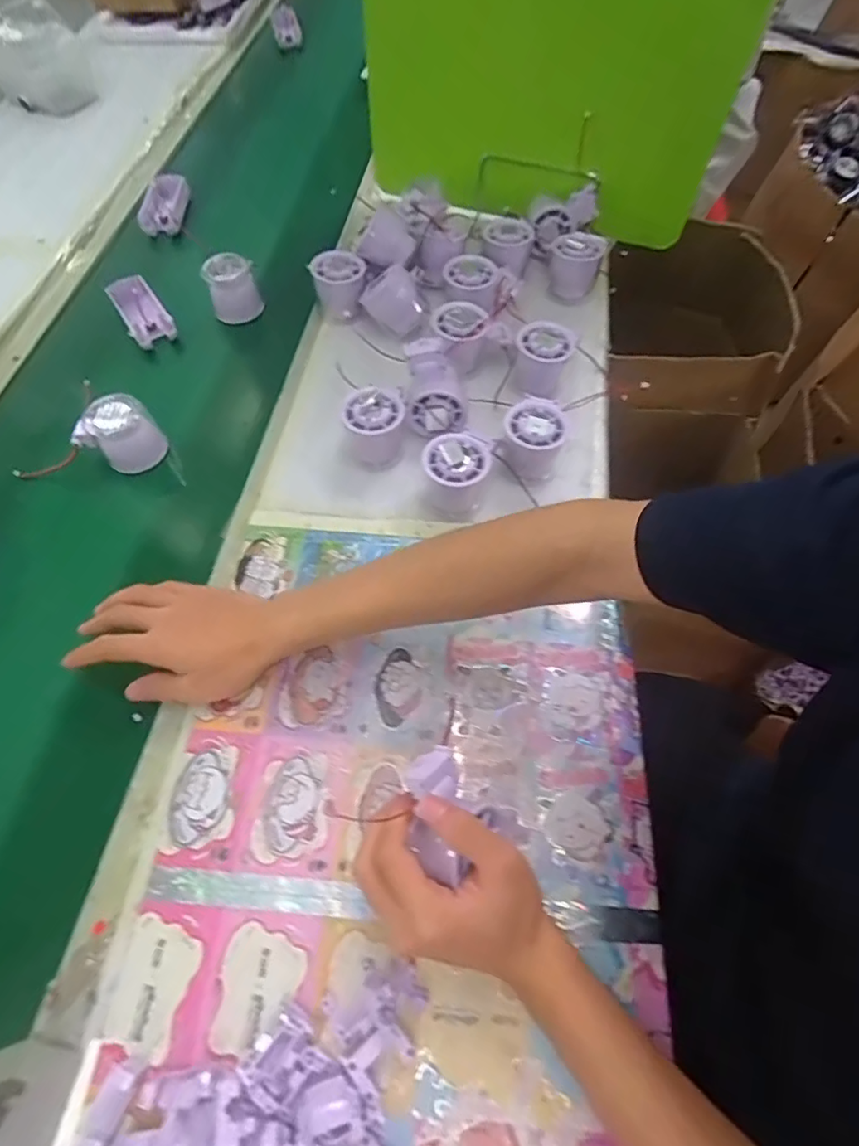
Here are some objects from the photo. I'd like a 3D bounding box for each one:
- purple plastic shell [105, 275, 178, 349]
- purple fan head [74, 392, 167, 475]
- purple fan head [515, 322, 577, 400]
[{"bbox_3d":[-0.333,-0.306,0.649,0.049,0.036,0.086,-29,64,-14],"label":"purple plastic shell"},{"bbox_3d":[-0.303,-0.135,0.552,0.047,0.059,0.064,39,67,19],"label":"purple fan head"},{"bbox_3d":[0.114,-0.217,0.576,0.057,0.056,0.055,0,60,0],"label":"purple fan head"}]

